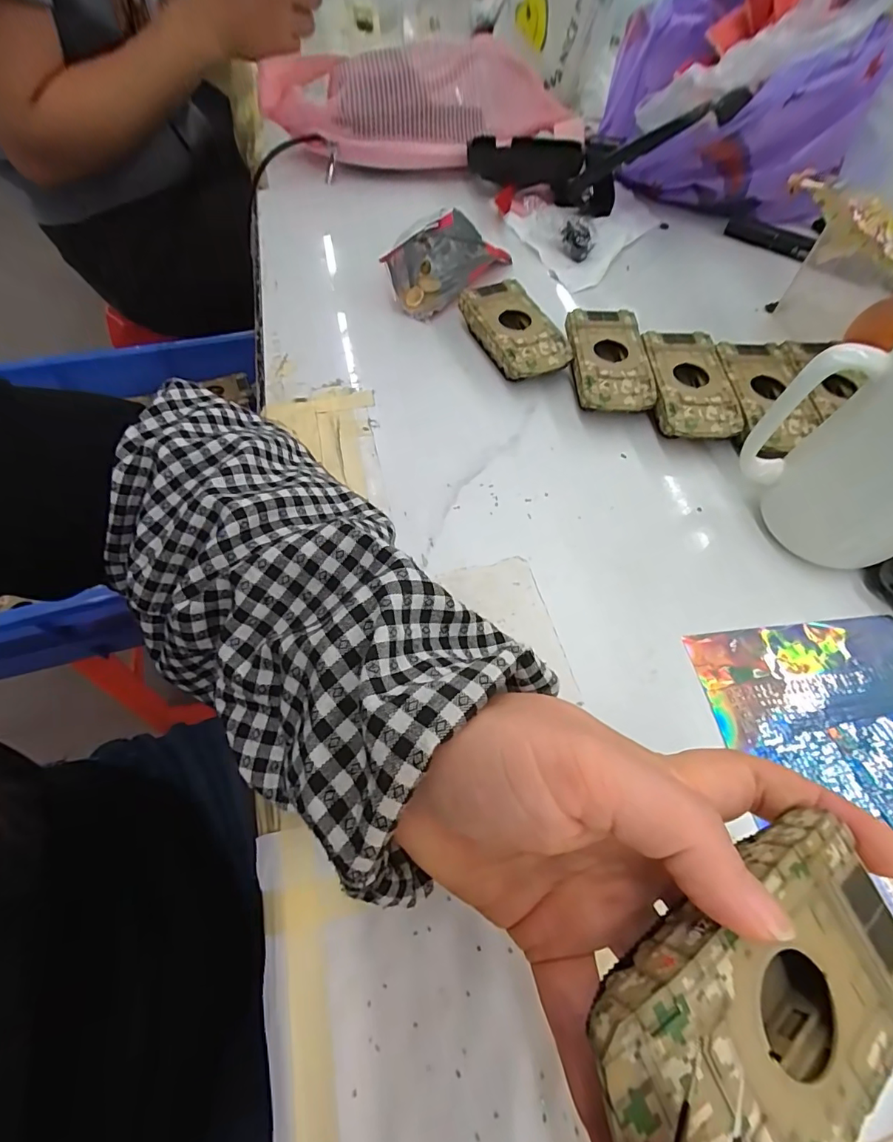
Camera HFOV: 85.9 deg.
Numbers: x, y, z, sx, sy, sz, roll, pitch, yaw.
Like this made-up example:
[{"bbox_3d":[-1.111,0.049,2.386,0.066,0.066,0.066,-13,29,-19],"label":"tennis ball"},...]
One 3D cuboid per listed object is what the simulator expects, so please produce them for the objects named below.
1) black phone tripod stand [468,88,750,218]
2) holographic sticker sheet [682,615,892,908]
[{"bbox_3d":[0.134,-0.373,0.442,0.217,0.069,0.077,25,62,33],"label":"black phone tripod stand"},{"bbox_3d":[0.211,0.104,0.224,0.134,0.004,0.174,-9,62,-6],"label":"holographic sticker sheet"}]

